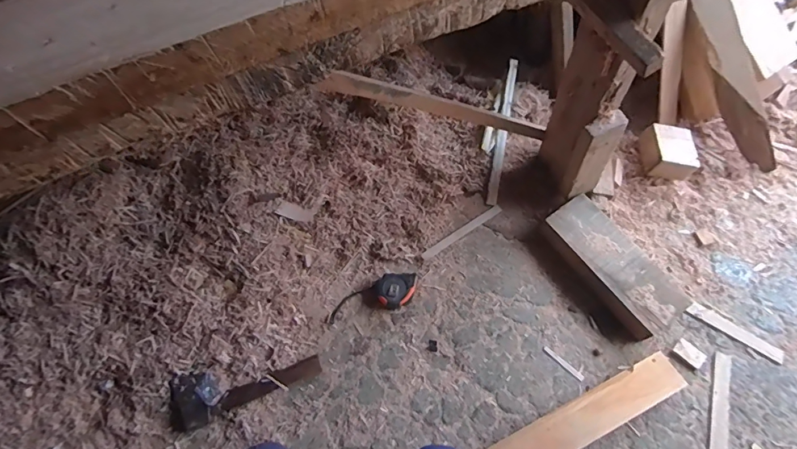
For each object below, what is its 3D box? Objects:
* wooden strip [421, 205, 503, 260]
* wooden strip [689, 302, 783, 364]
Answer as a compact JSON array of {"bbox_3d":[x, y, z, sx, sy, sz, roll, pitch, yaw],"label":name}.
[{"bbox_3d":[0.150,0.018,1.003,0.224,0.013,0.021,-31,61,-15],"label":"wooden strip"},{"bbox_3d":[0.686,0.216,0.868,0.179,0.009,0.030,30,64,21],"label":"wooden strip"}]

